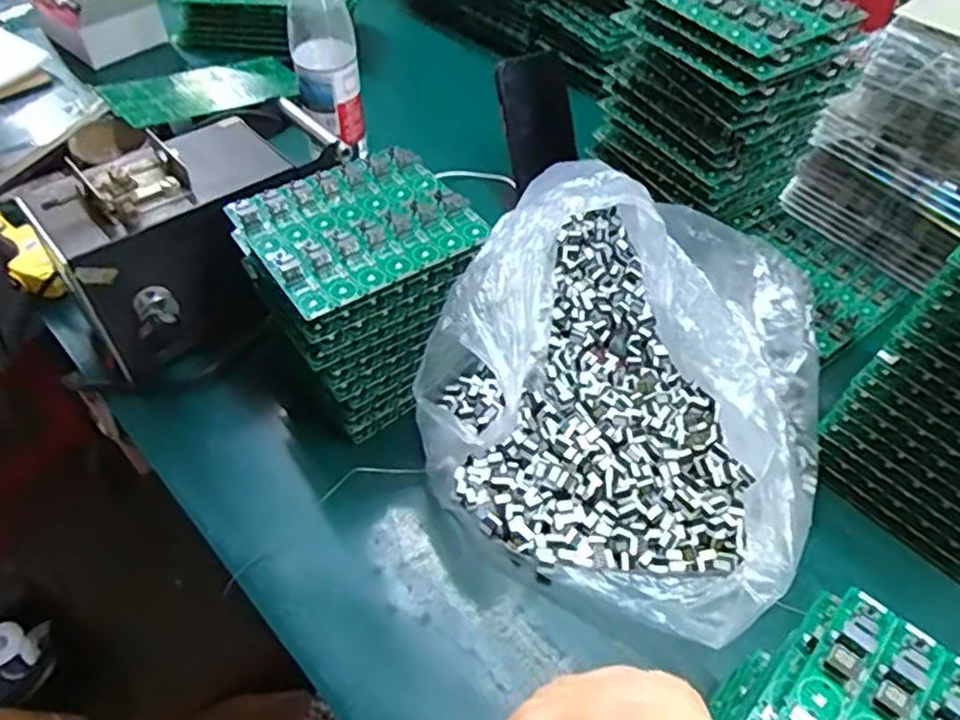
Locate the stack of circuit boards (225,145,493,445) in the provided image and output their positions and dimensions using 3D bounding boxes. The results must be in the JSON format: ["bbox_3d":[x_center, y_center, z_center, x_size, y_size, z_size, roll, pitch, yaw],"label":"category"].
[{"bbox_3d":[-0.090,-0.058,0.558,0.152,0.142,0.142,-30,57,-24],"label":"stack of circuit boards"}]

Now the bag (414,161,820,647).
[{"bbox_3d":[0.130,-0.009,0.512,0.275,0.178,0.318,30,55,22],"label":"bag"}]

